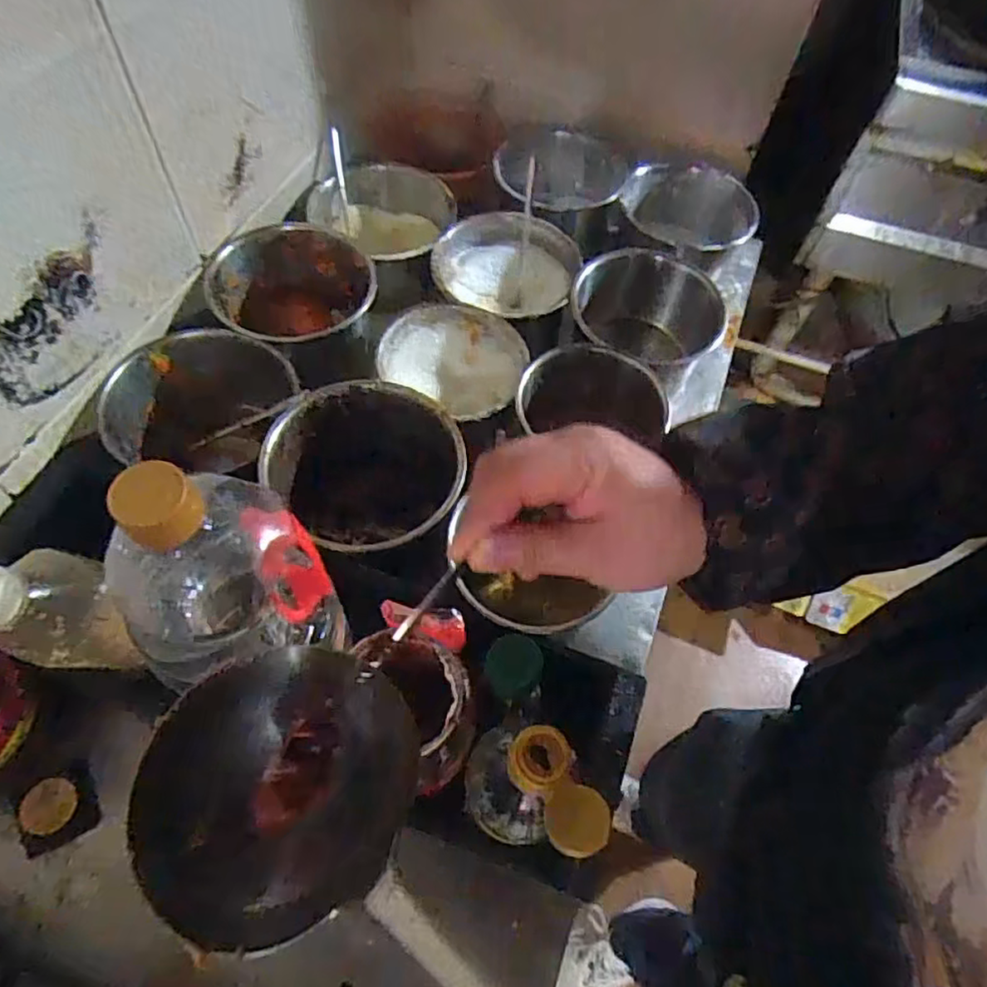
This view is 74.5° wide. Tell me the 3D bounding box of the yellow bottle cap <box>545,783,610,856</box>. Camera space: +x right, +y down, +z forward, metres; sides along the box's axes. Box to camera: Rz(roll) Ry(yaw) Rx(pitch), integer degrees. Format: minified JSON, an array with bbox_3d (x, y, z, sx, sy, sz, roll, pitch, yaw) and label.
[{"bbox_3d":[0.041,0.159,0.316,0.031,0.006,0.030,1,60,-1],"label":"yellow bottle cap"}]

